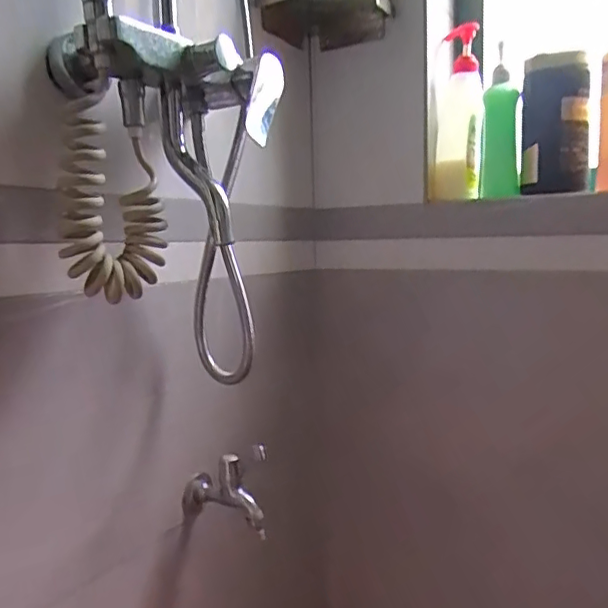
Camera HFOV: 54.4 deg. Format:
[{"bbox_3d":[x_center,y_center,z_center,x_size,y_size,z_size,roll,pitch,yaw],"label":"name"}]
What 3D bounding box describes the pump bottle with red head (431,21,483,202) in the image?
[{"bbox_3d":[0.233,-0.281,0.878,0.066,0.249,0.056,0,7,14],"label":"pump bottle with red head"}]

